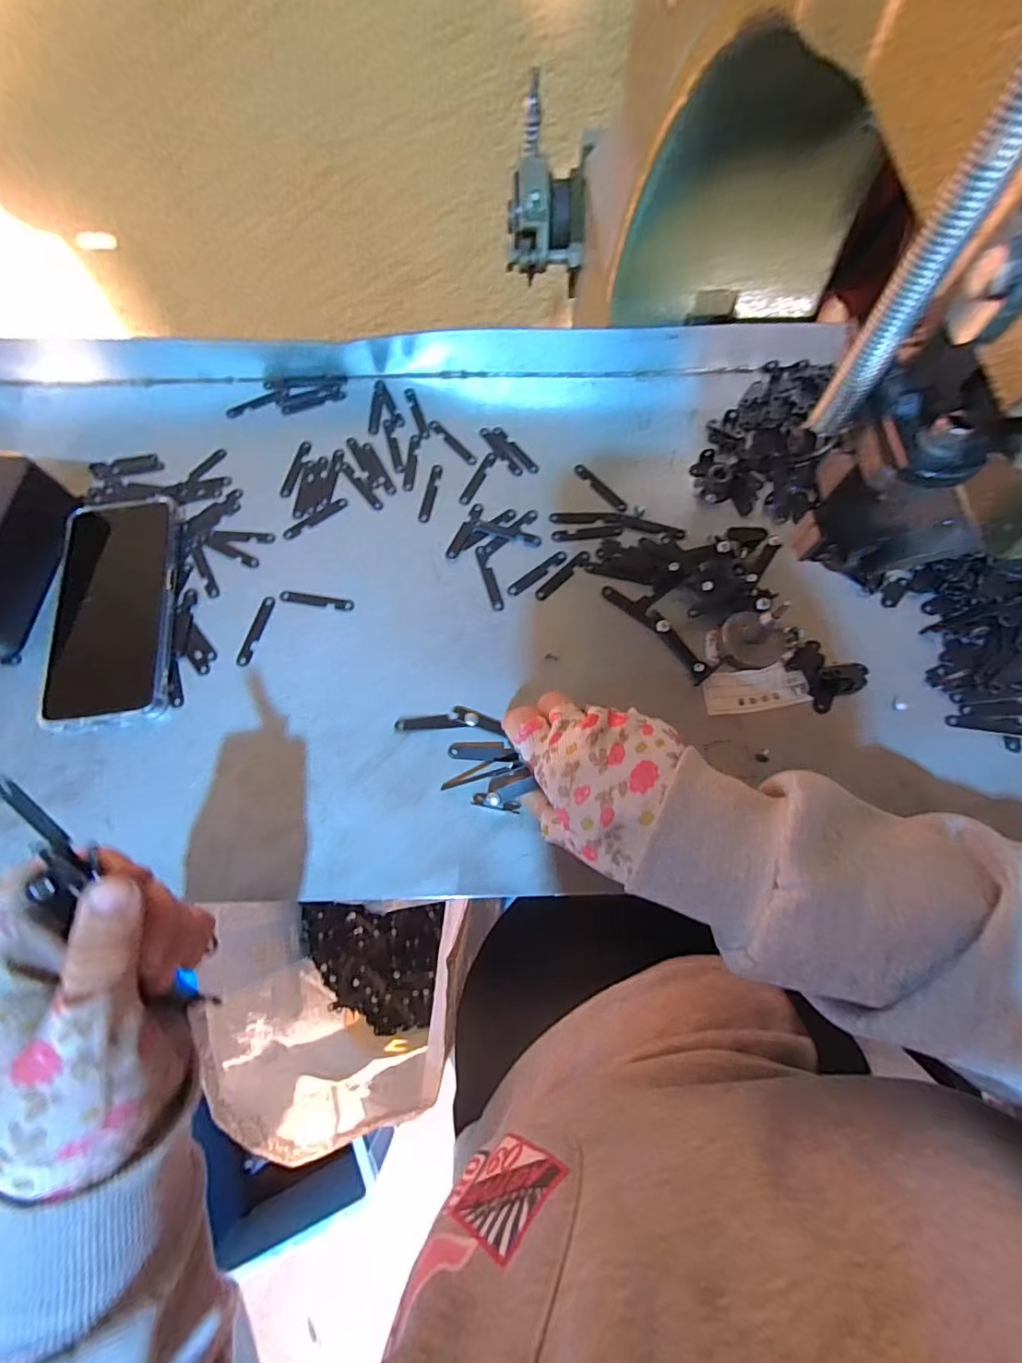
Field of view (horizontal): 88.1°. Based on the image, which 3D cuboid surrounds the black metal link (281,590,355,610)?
[{"bbox_3d":[-0.134,-0.056,0.364,0.052,0.004,0.008,9,72,4],"label":"black metal link"}]

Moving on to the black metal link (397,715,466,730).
[{"bbox_3d":[-0.051,0.026,0.333,0.043,0.004,0.009,-1,71,-8],"label":"black metal link"}]

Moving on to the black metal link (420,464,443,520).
[{"bbox_3d":[-0.060,-0.141,0.395,0.008,0.004,0.051,10,72,4],"label":"black metal link"}]

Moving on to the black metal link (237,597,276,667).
[{"bbox_3d":[-0.173,-0.035,0.357,0.009,0.004,0.051,15,72,6],"label":"black metal link"}]

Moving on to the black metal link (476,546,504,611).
[{"bbox_3d":[-0.015,-0.074,0.369,0.009,0.004,0.051,-15,72,-4],"label":"black metal link"}]

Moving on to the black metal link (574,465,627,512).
[{"bbox_3d":[0.068,-0.148,0.401,0.010,0.004,0.052,-40,76,-12],"label":"black metal link"}]

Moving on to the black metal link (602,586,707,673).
[{"bbox_3d":[0.098,-0.038,0.358,0.015,0.006,0.086,-43,76,-12],"label":"black metal link"}]

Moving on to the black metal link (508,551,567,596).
[{"bbox_3d":[0.019,-0.077,0.371,0.051,0.004,0.009,-37,75,-11],"label":"black metal link"}]

